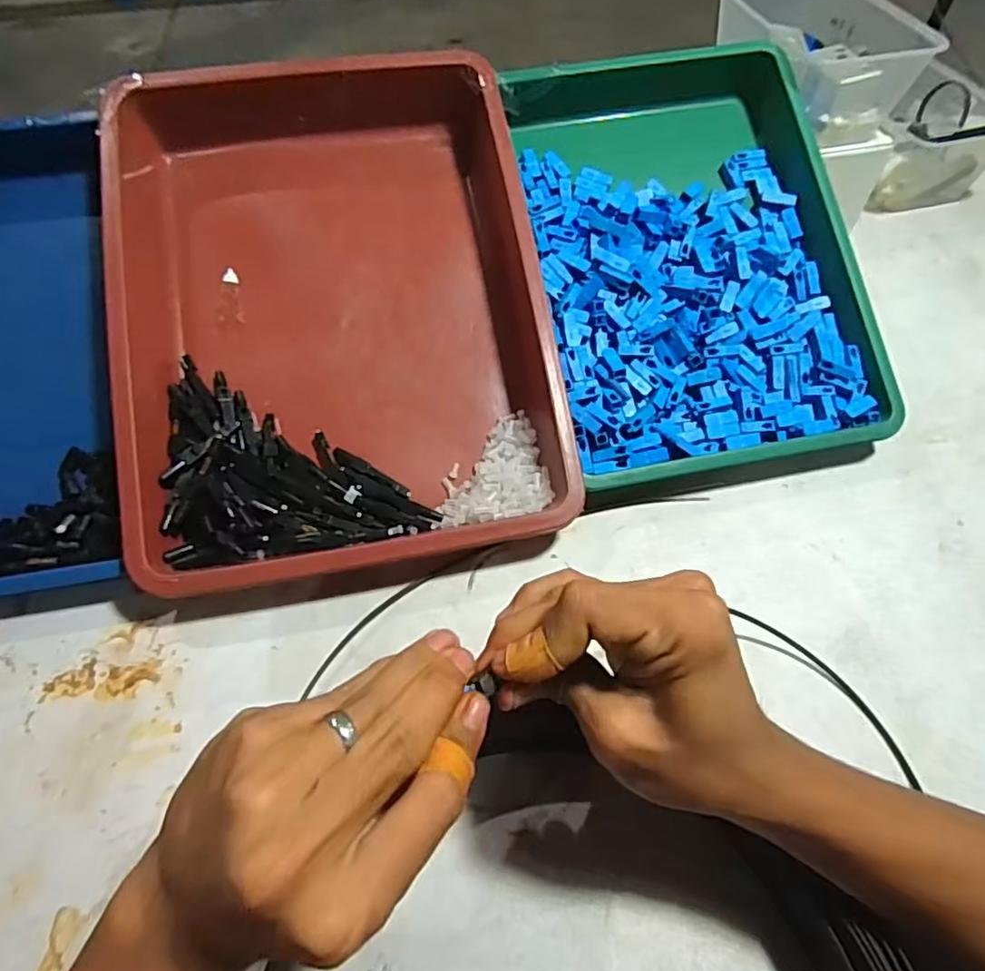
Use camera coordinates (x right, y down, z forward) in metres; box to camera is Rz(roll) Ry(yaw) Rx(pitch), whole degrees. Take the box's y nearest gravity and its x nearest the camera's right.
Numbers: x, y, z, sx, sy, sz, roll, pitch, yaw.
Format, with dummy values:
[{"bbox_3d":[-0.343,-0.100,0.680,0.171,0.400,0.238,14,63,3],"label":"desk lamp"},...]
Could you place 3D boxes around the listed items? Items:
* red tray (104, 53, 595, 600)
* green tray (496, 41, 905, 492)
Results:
[{"bbox_3d":[-0.105,-0.124,0.407,0.267,0.068,0.360,-9,76,-9],"label":"red tray"},{"bbox_3d":[0.140,-0.167,0.448,0.222,0.067,0.332,-10,76,-6],"label":"green tray"}]

